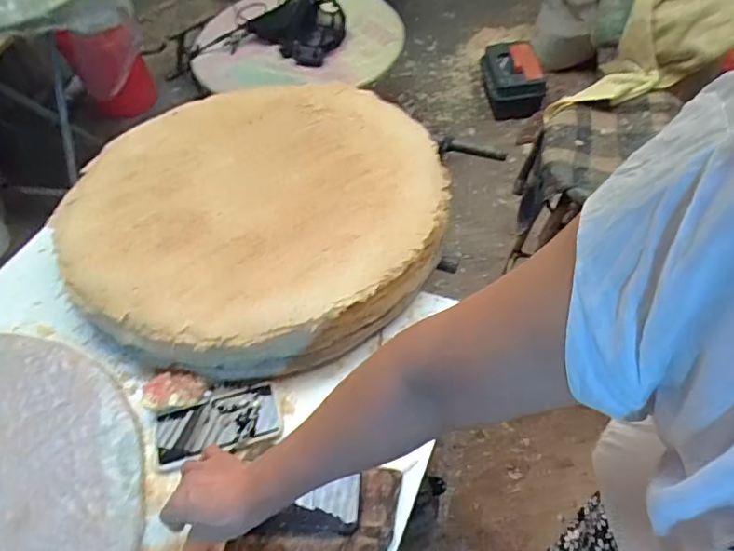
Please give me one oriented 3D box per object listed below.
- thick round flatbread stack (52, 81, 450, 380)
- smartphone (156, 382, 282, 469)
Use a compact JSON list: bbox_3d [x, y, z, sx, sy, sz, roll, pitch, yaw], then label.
[{"bbox_3d":[-0.172,-0.120,0.863,0.574,0.077,0.557,-3,52,3],"label":"thick round flatbread stack"},{"bbox_3d":[-0.198,0.196,0.692,0.158,0.015,0.080,-16,52,-7],"label":"smartphone"}]

